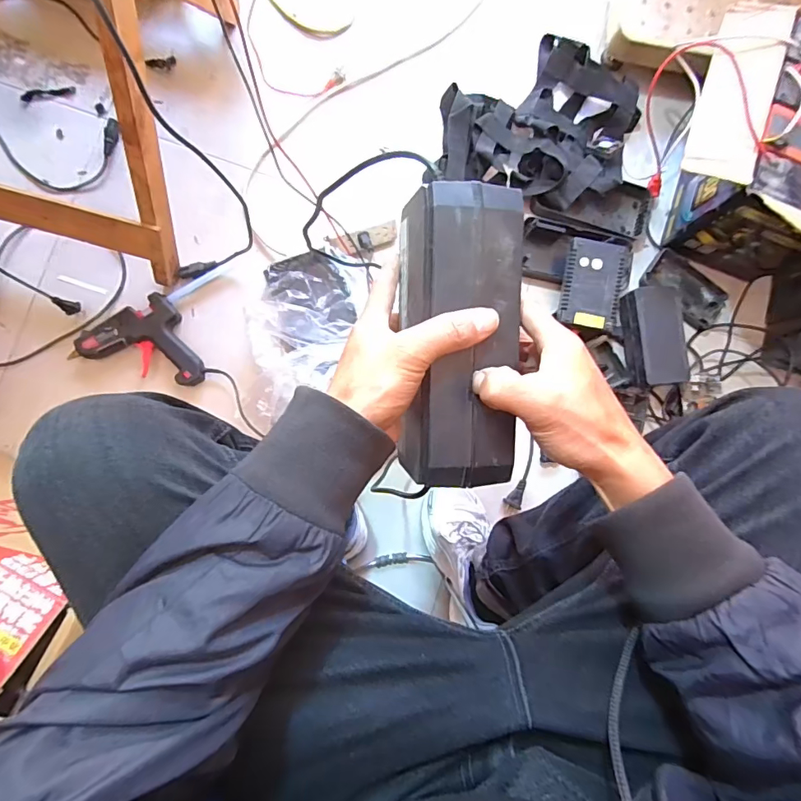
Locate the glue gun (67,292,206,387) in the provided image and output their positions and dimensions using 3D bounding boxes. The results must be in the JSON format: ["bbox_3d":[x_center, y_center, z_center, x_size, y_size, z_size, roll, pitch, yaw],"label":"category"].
[{"bbox_3d":[-0.436,-0.075,0.786,0.172,0.031,0.158,-27,89,-7],"label":"glue gun"}]

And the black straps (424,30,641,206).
[{"bbox_3d":[0.247,-0.504,0.856,0.359,0.057,0.341,9,85,-5],"label":"black straps"}]

